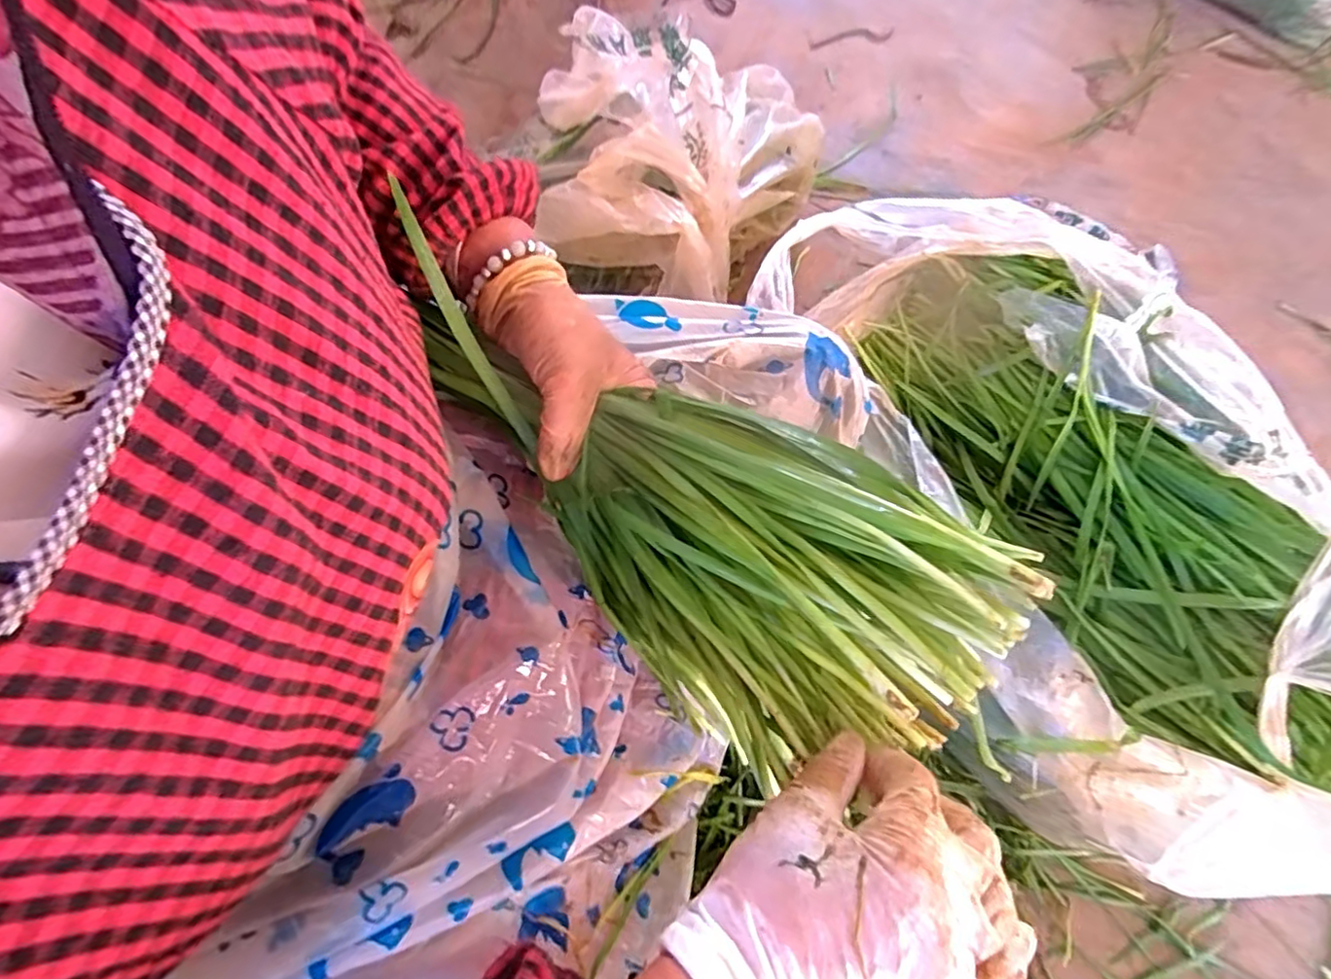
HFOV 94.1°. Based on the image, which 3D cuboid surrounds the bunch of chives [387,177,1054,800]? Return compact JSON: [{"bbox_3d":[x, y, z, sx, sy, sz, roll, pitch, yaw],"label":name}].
[{"bbox_3d":[-0.015,0.025,0.327,0.336,0.188,0.053,32,33,17],"label":"bunch of chives"}]

